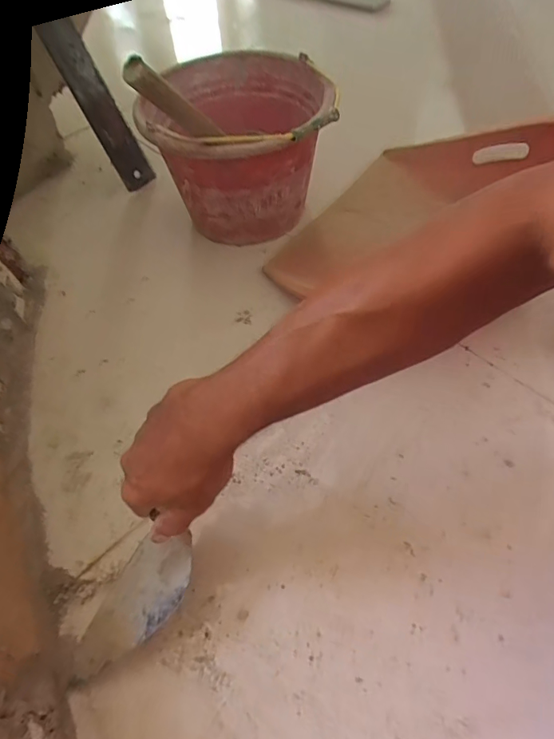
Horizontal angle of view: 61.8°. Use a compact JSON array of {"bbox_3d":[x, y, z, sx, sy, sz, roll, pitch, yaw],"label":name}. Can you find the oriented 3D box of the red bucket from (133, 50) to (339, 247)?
[{"bbox_3d":[-0.052,-0.325,0.704,0.259,0.207,0.284,2,56,5],"label":"red bucket"}]

